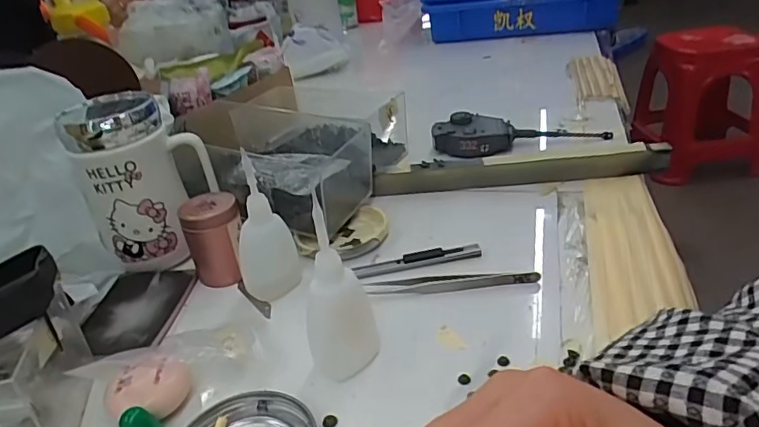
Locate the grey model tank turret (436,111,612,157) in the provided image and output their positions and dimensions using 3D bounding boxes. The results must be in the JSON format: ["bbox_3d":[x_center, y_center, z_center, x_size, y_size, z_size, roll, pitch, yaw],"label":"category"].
[{"bbox_3d":[0.152,-0.092,0.599,0.185,0.031,0.050,-7,30,0],"label":"grey model tank turret"}]

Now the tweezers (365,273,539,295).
[{"bbox_3d":[0.052,0.050,0.400,0.126,0.010,0.013,-3,30,6],"label":"tweezers"}]

